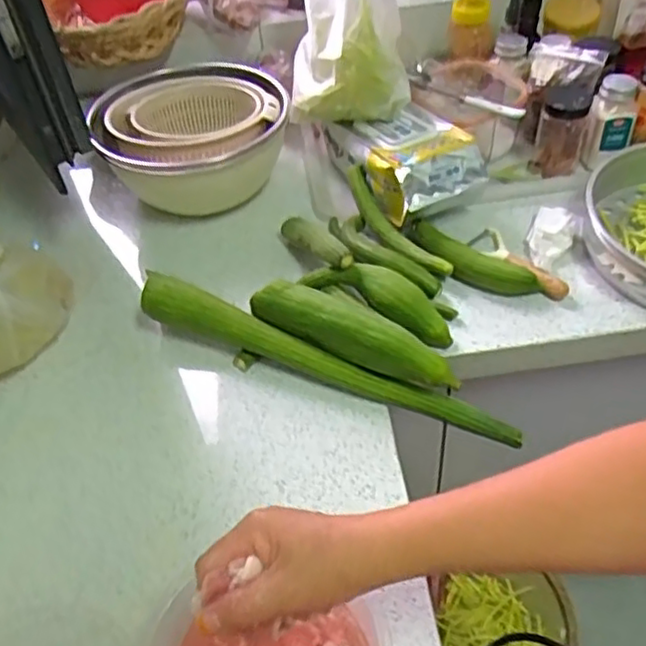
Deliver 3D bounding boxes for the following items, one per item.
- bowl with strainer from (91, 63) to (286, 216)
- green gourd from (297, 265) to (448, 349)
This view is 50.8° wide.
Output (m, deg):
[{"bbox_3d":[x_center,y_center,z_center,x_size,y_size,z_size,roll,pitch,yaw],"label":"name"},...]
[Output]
[{"bbox_3d":[-0.164,-0.231,0.904,0.233,0.130,0.192,-19,50,-10],"label":"bowl with strainer"},{"bbox_3d":[0.062,-0.026,0.752,0.177,0.053,0.055,23,55,23],"label":"green gourd"}]

